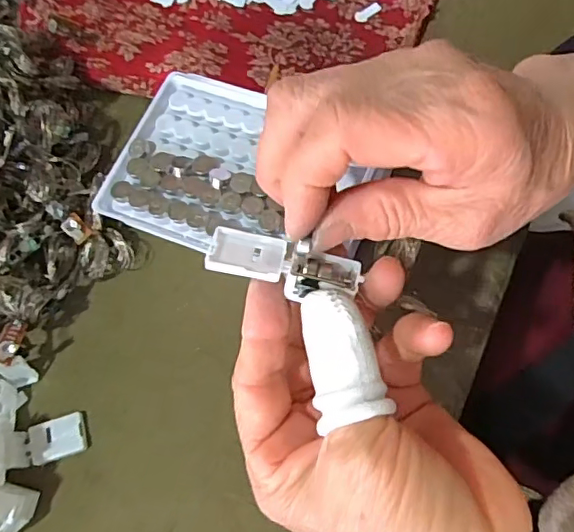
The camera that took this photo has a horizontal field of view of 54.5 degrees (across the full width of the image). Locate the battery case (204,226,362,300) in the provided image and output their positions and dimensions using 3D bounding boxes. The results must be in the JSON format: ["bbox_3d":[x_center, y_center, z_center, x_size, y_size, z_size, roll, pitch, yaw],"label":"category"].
[{"bbox_3d":[-0.001,0.000,0.202,0.054,0.011,0.023,12,70,-1],"label":"battery case"}]

